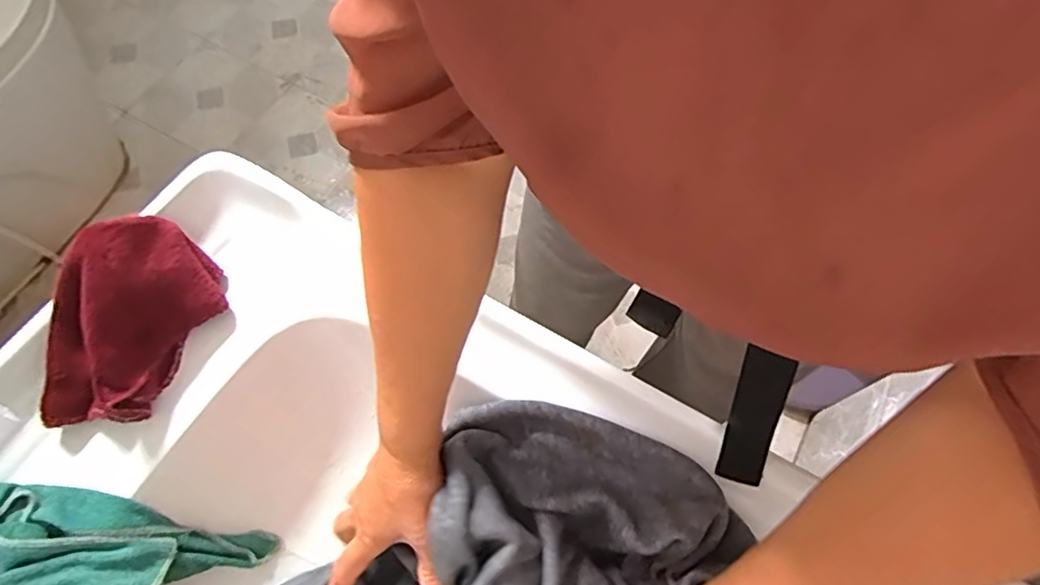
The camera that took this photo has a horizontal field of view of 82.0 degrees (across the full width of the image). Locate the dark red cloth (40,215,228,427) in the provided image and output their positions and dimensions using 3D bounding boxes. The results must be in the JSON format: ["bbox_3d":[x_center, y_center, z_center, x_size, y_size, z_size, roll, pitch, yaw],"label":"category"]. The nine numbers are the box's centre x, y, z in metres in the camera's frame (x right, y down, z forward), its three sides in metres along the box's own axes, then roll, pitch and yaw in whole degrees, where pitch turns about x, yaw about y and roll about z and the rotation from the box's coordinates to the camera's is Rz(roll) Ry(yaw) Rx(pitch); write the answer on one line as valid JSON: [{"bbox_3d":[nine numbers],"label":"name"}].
[{"bbox_3d":[-0.307,0.021,0.462,0.083,0.085,0.159,23,66,9],"label":"dark red cloth"}]

